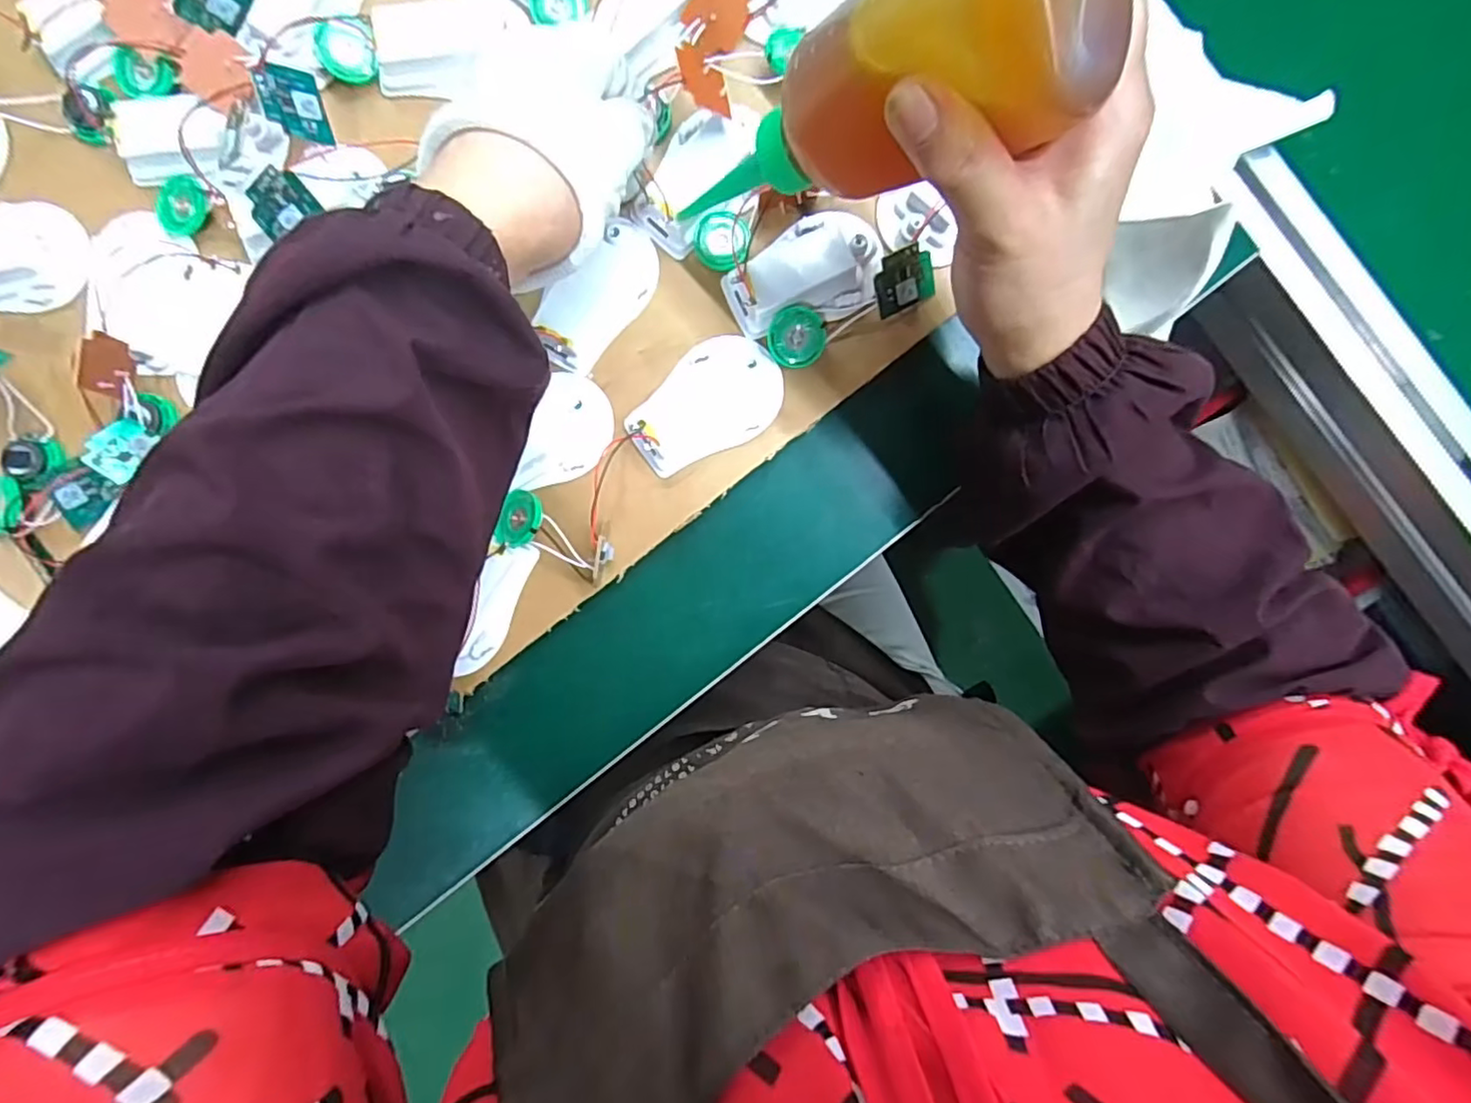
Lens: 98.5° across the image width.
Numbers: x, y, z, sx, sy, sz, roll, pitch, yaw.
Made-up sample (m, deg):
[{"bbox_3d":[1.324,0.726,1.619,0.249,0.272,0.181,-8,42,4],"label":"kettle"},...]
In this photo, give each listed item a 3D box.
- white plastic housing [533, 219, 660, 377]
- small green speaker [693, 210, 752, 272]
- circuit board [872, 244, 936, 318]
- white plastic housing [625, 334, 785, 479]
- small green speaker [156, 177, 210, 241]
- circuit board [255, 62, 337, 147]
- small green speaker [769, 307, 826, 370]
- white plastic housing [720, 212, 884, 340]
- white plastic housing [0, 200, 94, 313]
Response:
[{"bbox_3d":[-0.067,-0.128,0.316,0.037,0.013,0.077,38,90,-1],"label":"white plastic housing"},{"bbox_3d":[-0.006,-0.158,0.319,0.027,0.004,0.029,0,90,0],"label":"small green speaker"},{"bbox_3d":[0.082,-0.132,0.309,0.029,0.004,0.028,-20,123,6],"label":"circuit board"},{"bbox_3d":[-0.014,-0.073,0.316,0.079,0.016,0.051,-35,91,0],"label":"white plastic housing"},{"bbox_3d":[-0.278,-0.173,0.318,0.024,0.006,0.029,26,90,0],"label":"small green speaker"},{"bbox_3d":[-0.206,-0.210,0.298,0.031,0.009,0.032,-26,111,-48],"label":"circuit board"},{"bbox_3d":[0.030,-0.108,0.316,0.027,0.010,0.029,-5,90,0],"label":"small green speaker"},{"bbox_3d":[0.035,-0.140,0.315,0.077,0.016,0.050,-13,90,0],"label":"white plastic housing"},{"bbox_3d":[-0.366,-0.148,0.316,0.074,0.013,0.049,-19,90,0],"label":"white plastic housing"}]

